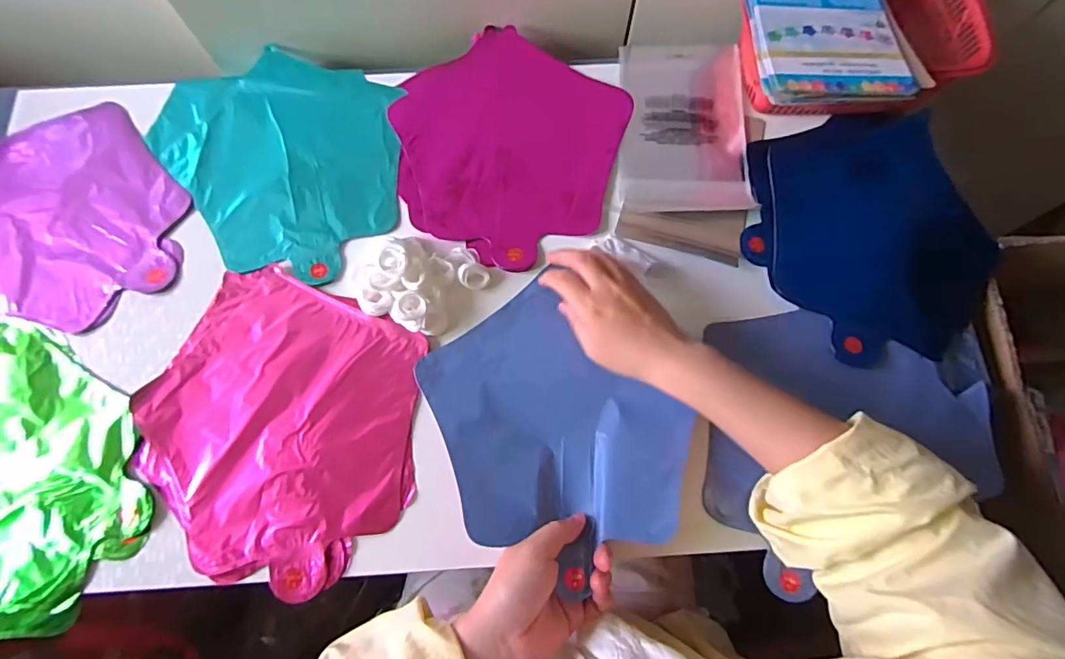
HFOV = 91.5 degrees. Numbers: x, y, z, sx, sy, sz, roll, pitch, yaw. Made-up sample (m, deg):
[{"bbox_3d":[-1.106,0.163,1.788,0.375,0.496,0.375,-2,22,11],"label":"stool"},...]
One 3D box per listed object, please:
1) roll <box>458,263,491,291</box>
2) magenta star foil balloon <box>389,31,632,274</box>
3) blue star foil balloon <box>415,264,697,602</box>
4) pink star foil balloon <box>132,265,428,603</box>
[{"bbox_3d":[-0.052,-0.048,0.464,0.026,0.015,0.022,-13,73,-4],"label":"roll"},{"bbox_3d":[-0.029,-0.185,0.505,0.231,0.018,0.226,29,75,8],"label":"magenta star foil balloon"},{"bbox_3d":[0.015,0.077,0.424,0.178,0.038,0.222,-33,76,-10],"label":"blue star foil balloon"},{"bbox_3d":[-0.207,0.077,0.432,0.235,0.010,0.223,27,75,8],"label":"pink star foil balloon"}]

